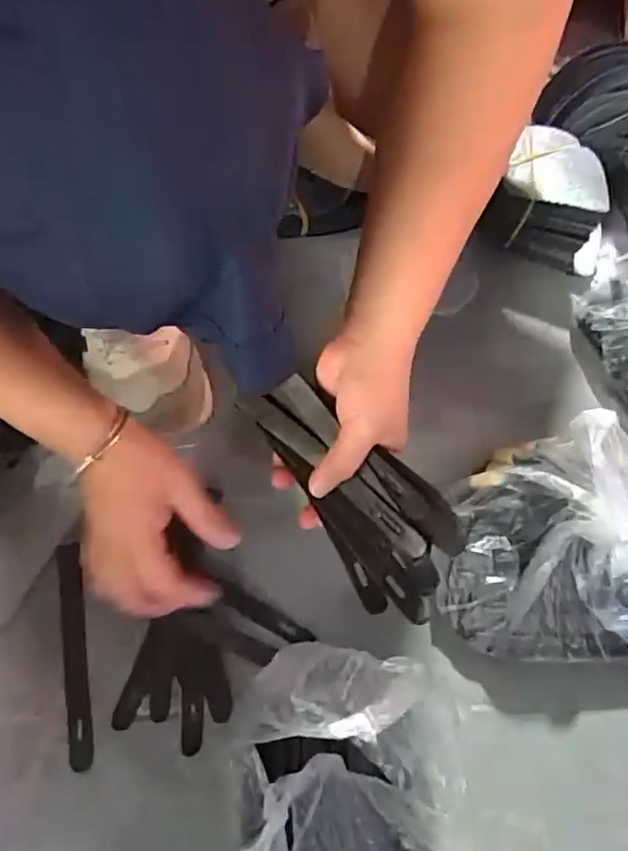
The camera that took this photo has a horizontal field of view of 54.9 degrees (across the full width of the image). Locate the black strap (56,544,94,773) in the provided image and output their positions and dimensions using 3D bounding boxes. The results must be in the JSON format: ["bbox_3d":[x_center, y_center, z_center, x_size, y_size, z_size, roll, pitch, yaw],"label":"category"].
[{"bbox_3d":[-0.186,0.175,0.469,0.018,0.008,0.164,-11,67,-6],"label":"black strap"}]

